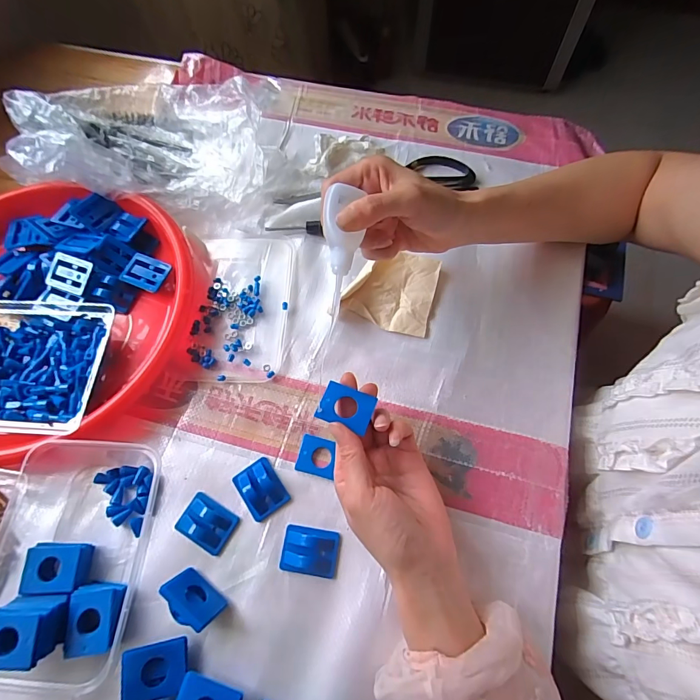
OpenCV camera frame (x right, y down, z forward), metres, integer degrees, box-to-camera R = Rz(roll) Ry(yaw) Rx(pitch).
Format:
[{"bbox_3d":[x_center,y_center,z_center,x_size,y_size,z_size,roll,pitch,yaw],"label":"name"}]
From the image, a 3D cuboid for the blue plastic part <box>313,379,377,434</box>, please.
[{"bbox_3d":[-0.003,0.043,0.311,0.039,0.005,0.030,17,70,10],"label":"blue plastic part"}]

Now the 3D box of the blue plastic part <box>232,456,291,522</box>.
[{"bbox_3d":[-0.077,0.118,0.348,0.034,0.010,0.047,-36,70,-11],"label":"blue plastic part"}]

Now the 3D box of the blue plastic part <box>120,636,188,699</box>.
[{"bbox_3d":[-0.142,0.233,0.296,0.043,0.014,0.034,-3,66,-17],"label":"blue plastic part"}]

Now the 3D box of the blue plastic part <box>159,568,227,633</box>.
[{"bbox_3d":[-0.121,0.193,0.310,0.044,0.035,0.015,36,104,15],"label":"blue plastic part"}]

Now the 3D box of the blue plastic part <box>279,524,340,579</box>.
[{"bbox_3d":[-0.033,0.161,0.325,0.045,0.014,0.035,6,68,6],"label":"blue plastic part"}]

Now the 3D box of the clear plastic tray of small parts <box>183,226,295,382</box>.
[{"bbox_3d":[-0.116,-0.047,0.415,0.105,0.009,0.163,0,68,3],"label":"clear plastic tray of small parts"}]

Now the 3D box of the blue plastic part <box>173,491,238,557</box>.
[{"bbox_3d":[-0.120,0.145,0.339,0.045,0.009,0.034,28,72,14],"label":"blue plastic part"}]

